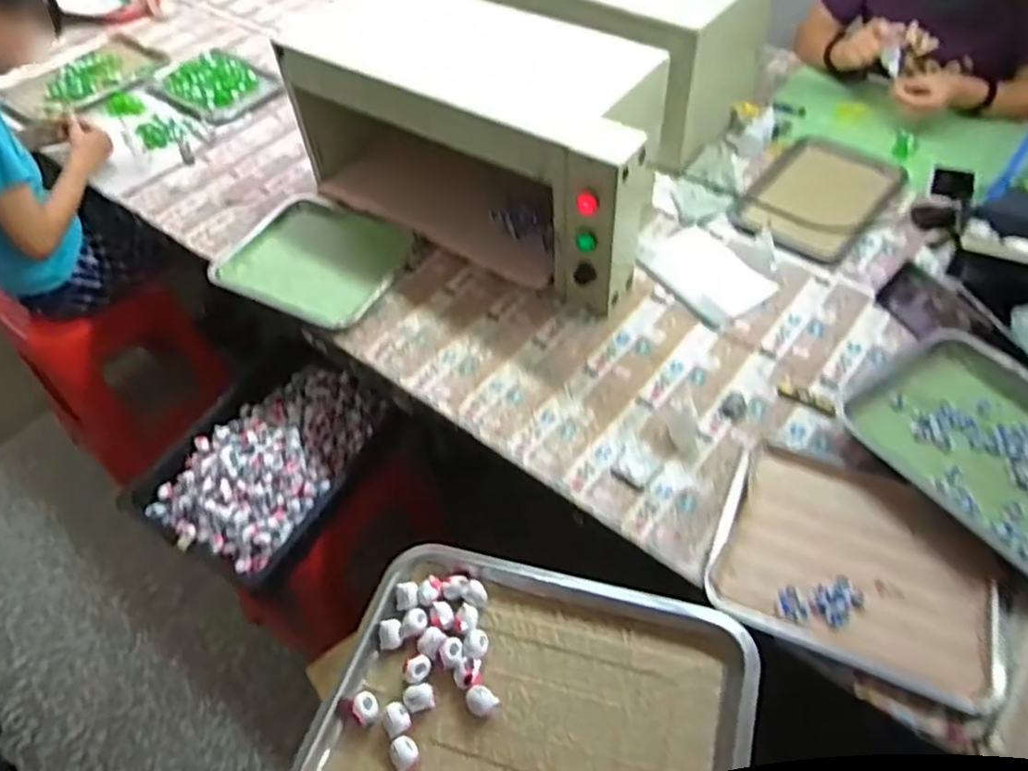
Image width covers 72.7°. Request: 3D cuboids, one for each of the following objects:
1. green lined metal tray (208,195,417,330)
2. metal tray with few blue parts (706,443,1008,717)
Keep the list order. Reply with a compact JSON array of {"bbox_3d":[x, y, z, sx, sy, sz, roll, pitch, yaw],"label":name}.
[{"bbox_3d":[-0.337,-0.223,1.211,0.305,0.033,0.251,24,56,20],"label":"green lined metal tray"},{"bbox_3d":[0.397,0.205,0.813,0.302,0.044,0.238,18,54,21],"label":"metal tray with few blue parts"}]

